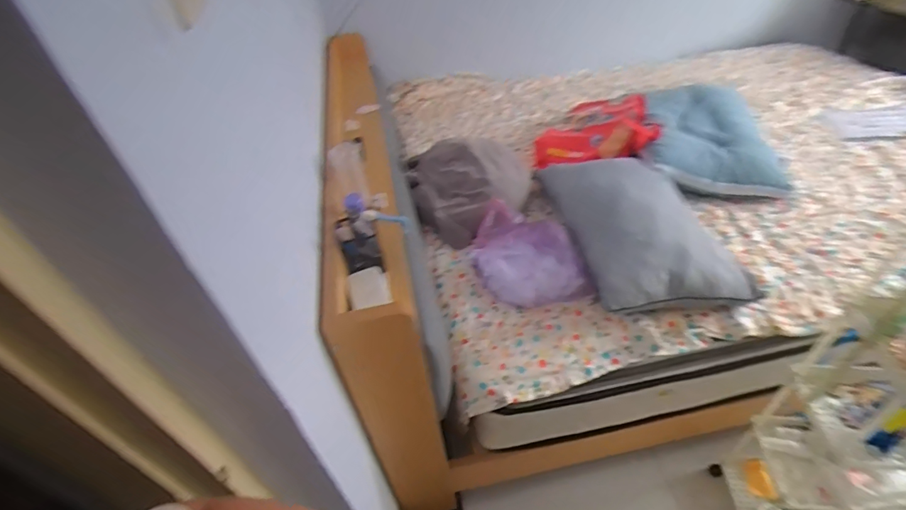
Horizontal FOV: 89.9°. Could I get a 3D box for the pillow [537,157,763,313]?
[{"bbox_3d":[0.477,-0.092,1.200,0.366,0.131,0.552,-10,44,-4],"label":"pillow"}]

